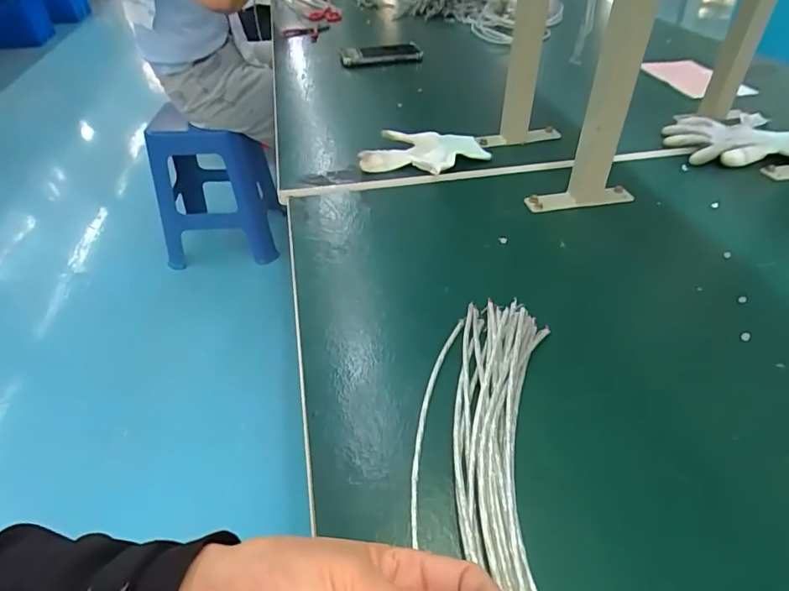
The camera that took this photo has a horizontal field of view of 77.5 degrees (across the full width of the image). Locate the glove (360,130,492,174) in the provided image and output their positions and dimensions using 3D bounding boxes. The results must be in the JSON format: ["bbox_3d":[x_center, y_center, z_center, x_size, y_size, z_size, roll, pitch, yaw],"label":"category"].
[{"bbox_3d":[0.040,-0.192,0.668,0.166,0.027,0.094,2,43,5],"label":"glove"}]

